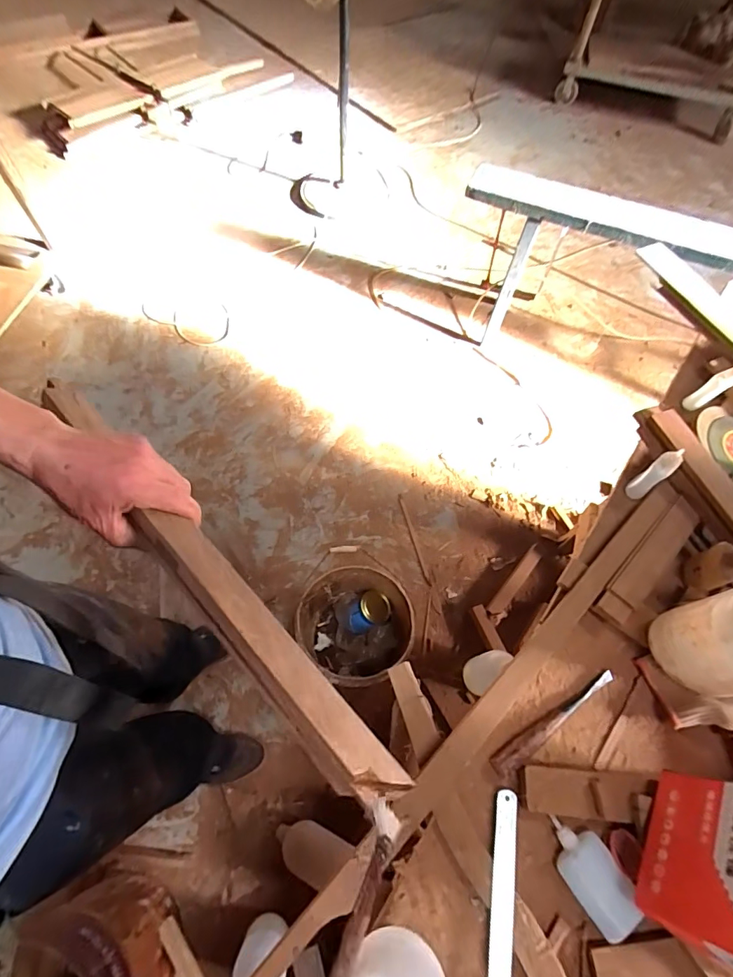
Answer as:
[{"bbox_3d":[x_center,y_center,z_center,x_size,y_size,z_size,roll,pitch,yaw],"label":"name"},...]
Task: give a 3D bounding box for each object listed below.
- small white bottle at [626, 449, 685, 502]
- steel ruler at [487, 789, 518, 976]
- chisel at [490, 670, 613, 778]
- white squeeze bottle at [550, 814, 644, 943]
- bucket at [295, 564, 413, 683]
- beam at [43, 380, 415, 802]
[{"bbox_3d":[0.389,-0.019,0.603,0.022,0.094,0.026,-23,64,-37],"label":"small white bottle"},{"bbox_3d":[0.131,0.387,0.425,0.021,0.006,0.167,4,61,16],"label":"steel ruler"},{"bbox_3d":[0.210,0.255,0.497,0.175,0.018,0.020,-30,68,-16],"label":"chisel"},{"bbox_3d":[0.217,0.370,0.430,0.052,0.019,0.091,-29,68,-16],"label":"white squeeze bottle"},{"bbox_3d":[-0.025,0.330,1.087,0.240,0.236,0.220,1,63,-2],"label":"bucket"},{"bbox_3d":[-0.147,0.062,0.383,0.038,0.025,0.472,-40,72,-20],"label":"beam"}]

